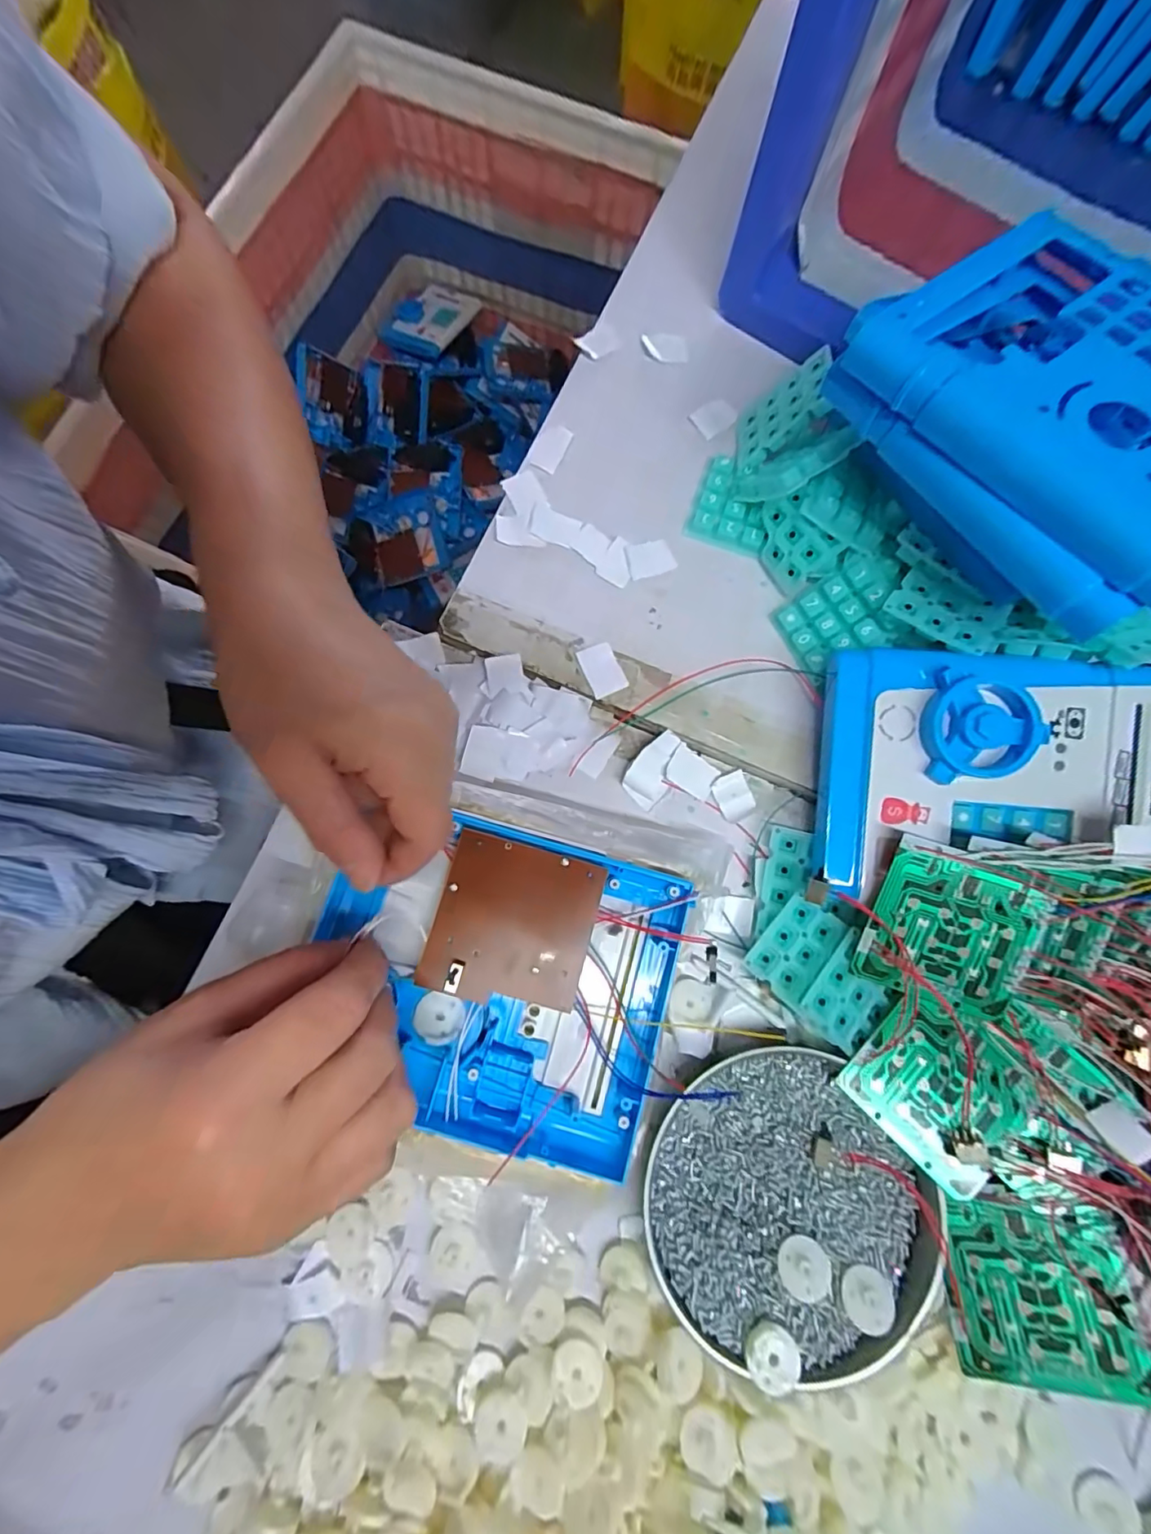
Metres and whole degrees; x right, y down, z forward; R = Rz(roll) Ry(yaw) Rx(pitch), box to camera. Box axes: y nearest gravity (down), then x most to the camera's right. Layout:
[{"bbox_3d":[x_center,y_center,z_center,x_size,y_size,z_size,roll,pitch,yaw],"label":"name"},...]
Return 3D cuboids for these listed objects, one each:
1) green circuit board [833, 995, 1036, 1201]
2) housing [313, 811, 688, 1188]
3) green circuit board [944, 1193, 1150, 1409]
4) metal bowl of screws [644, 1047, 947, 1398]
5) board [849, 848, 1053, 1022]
[{"bbox_3d":[0.172,0.150,0.256,0.067,0.006,0.070,-44,78,-7],"label":"green circuit board"},{"bbox_3d":[-0.039,0.096,0.255,0.163,0.019,0.130,16,79,3],"label":"housing"},{"bbox_3d":[0.204,0.232,0.240,0.069,0.004,0.069,-9,73,18],"label":"green circuit board"},{"bbox_3d":[0.100,0.213,0.257,0.123,0.022,0.126,0,79,-1],"label":"metal bowl of screws"},{"bbox_3d":[0.176,0.080,0.258,0.069,0.005,0.067,18,99,7],"label":"board"}]

